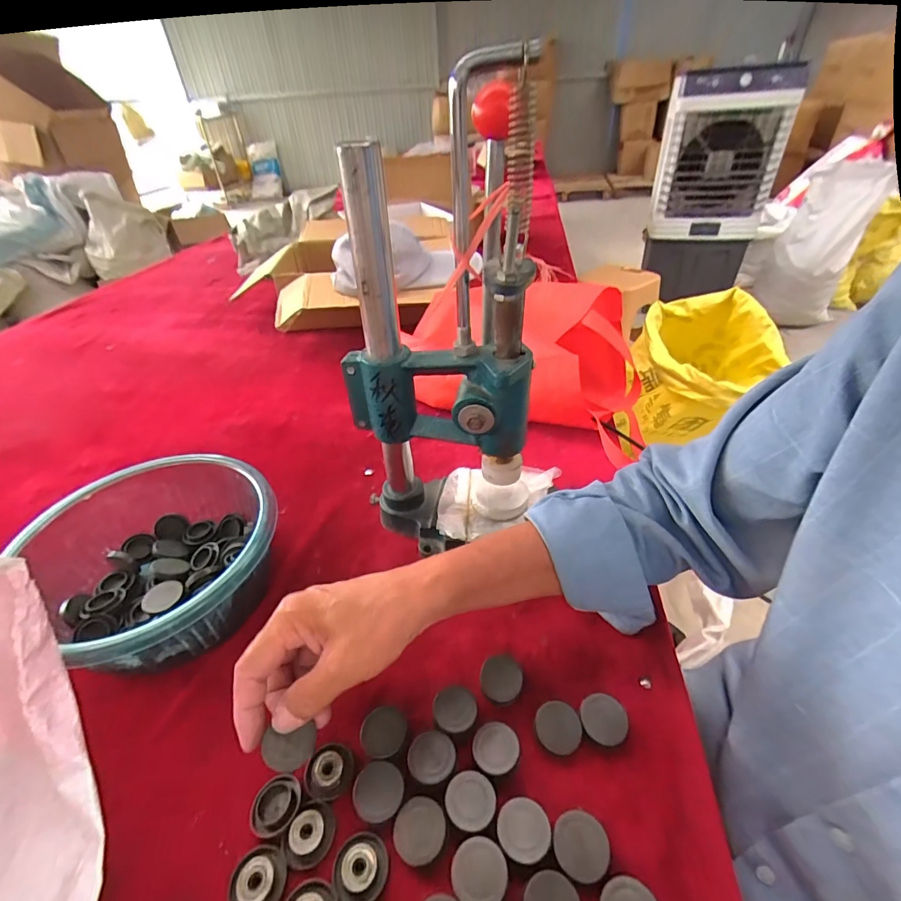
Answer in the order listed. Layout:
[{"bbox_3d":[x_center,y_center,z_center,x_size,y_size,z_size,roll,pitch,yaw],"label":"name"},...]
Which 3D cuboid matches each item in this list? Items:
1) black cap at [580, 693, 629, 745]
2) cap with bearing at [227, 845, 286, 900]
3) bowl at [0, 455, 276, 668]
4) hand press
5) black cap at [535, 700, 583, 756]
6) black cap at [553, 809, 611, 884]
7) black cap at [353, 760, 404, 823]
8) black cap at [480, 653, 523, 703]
[{"bbox_3d":[0.112,0.198,0.321,0.032,0.018,0.031,-1,39,1],"label":"black cap"},{"bbox_3d":[-0.117,0.260,0.263,0.030,0.006,0.032,-1,39,1],"label":"cap with bearing"},{"bbox_3d":[-0.260,0.102,0.413,0.202,0.094,0.185,-1,39,1],"label":"bowl"},{"bbox_3d":[0.007,-0.069,0.379,0.156,0.373,0.118,24,45,29],"label":"hand press"},{"bbox_3d":[0.079,0.204,0.320,0.032,0.016,0.031,-1,39,1],"label":"black cap"},{"bbox_3d":[0.080,0.243,0.269,0.032,0.014,0.033,-1,39,1],"label":"black cap"},{"bbox_3d":[-0.048,0.229,0.293,0.033,0.010,0.031,-1,39,1],"label":"black cap"},{"bbox_3d":[0.041,0.181,0.348,0.032,0.016,0.037,10,40,14],"label":"black cap"}]

